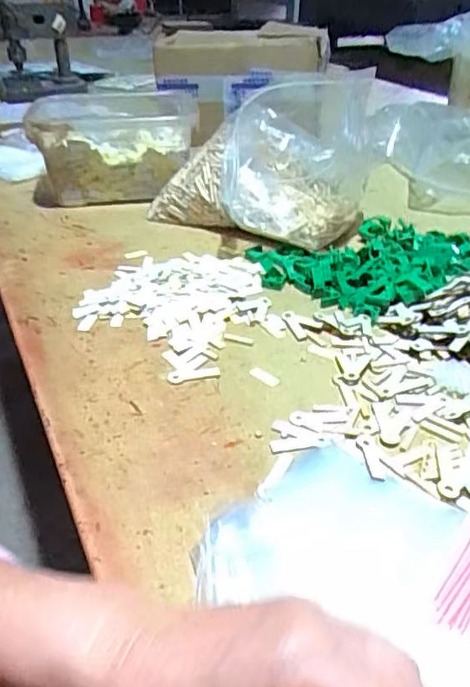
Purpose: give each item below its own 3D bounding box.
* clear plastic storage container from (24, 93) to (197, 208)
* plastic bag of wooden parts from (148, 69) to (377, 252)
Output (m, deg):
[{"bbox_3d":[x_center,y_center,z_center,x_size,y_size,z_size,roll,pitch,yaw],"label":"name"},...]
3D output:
[{"bbox_3d":[-0.183,-0.293,0.824,0.246,0.137,0.132,-5,36,-5],"label":"clear plastic storage container"},{"bbox_3d":[0.049,-0.243,0.737,0.236,0.149,0.236,26,44,32],"label":"plastic bag of wooden parts"}]

